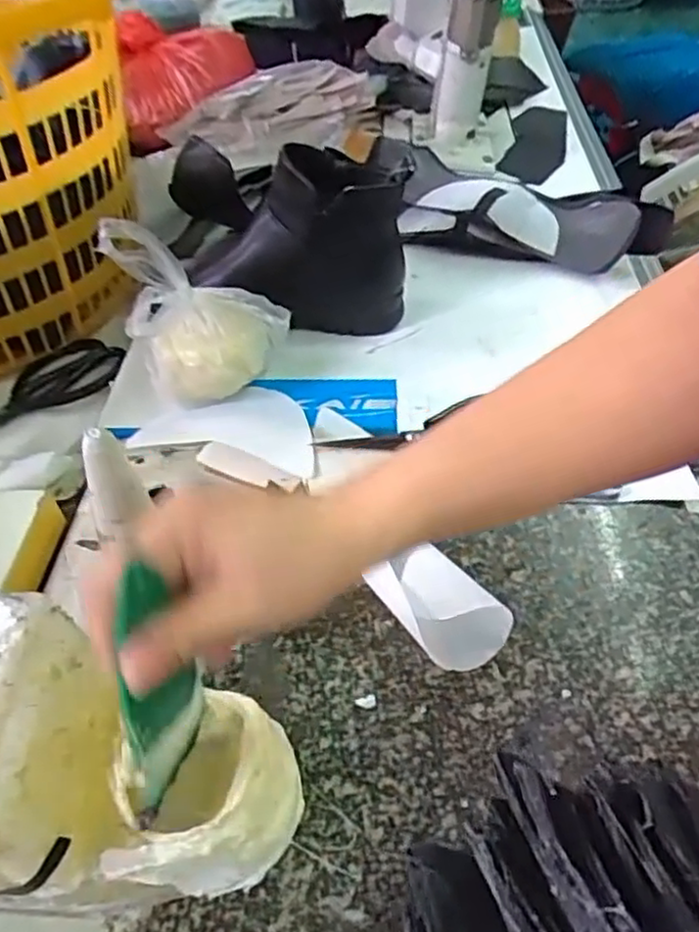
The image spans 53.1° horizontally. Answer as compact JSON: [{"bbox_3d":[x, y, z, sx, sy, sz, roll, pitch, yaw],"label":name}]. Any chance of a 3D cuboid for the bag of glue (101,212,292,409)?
[{"bbox_3d":[-0.116,-0.126,0.566,0.127,0.132,0.098,-20,47,-16],"label":"bag of glue"}]

